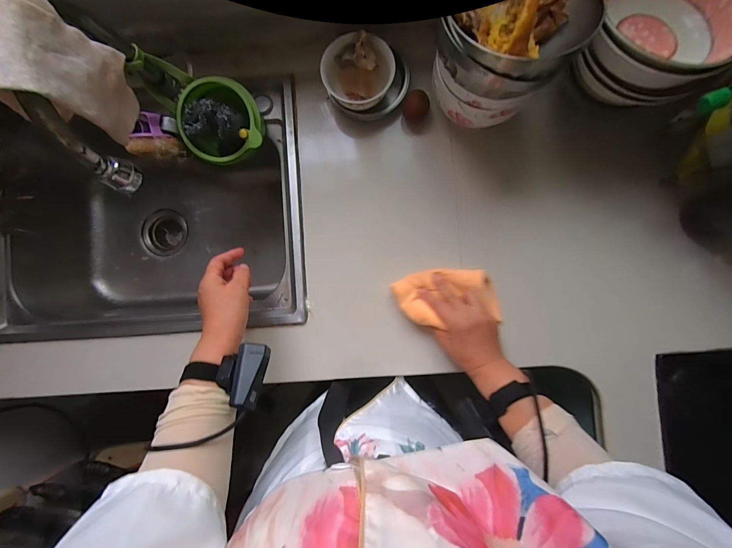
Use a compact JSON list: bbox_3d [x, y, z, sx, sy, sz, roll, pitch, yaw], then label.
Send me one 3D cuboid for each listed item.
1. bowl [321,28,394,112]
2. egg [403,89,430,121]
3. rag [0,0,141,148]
[{"bbox_3d":[-0.013,-0.318,0.529,0.109,0.070,0.100,0,89,4],"label":"bowl"},{"bbox_3d":[0.082,-0.275,0.540,0.043,0.035,0.044,5,89,4],"label":"egg"},{"bbox_3d":[-0.312,-0.210,0.356,0.047,0.135,0.108,7,89,4],"label":"rag"}]

